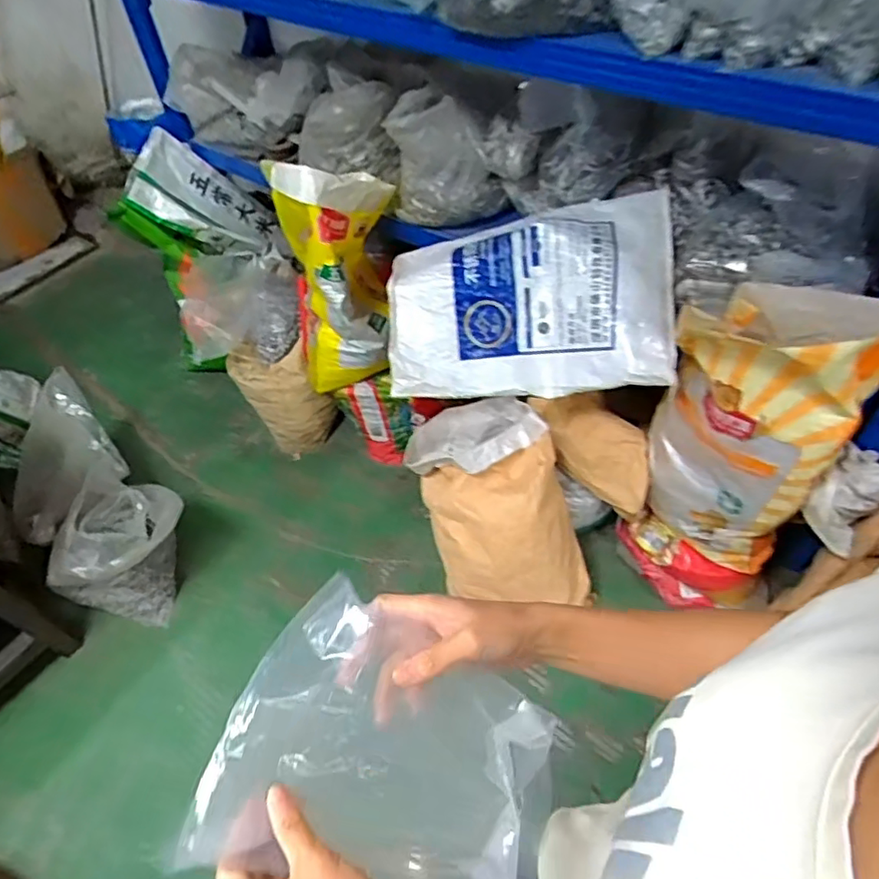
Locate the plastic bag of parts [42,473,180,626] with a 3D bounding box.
[{"bbox_3d":[-0.741,0.246,1.420,0.217,0.306,0.268,13,54,13],"label":"plastic bag of parts"}]

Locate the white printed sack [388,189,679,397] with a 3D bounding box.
[{"bbox_3d":[0.185,-0.289,1.241,0.584,0.127,0.393,-4,84,7],"label":"white printed sack"}]

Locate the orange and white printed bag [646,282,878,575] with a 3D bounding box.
[{"bbox_3d":[0.555,-0.009,1.128,0.332,0.582,0.143,23,57,20],"label":"orange and white printed bag"}]

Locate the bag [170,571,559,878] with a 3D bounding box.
[{"bbox_3d":[-0.022,0.219,0.396,0.233,0.055,0.176,38,64,-11],"label":"bag"}]

